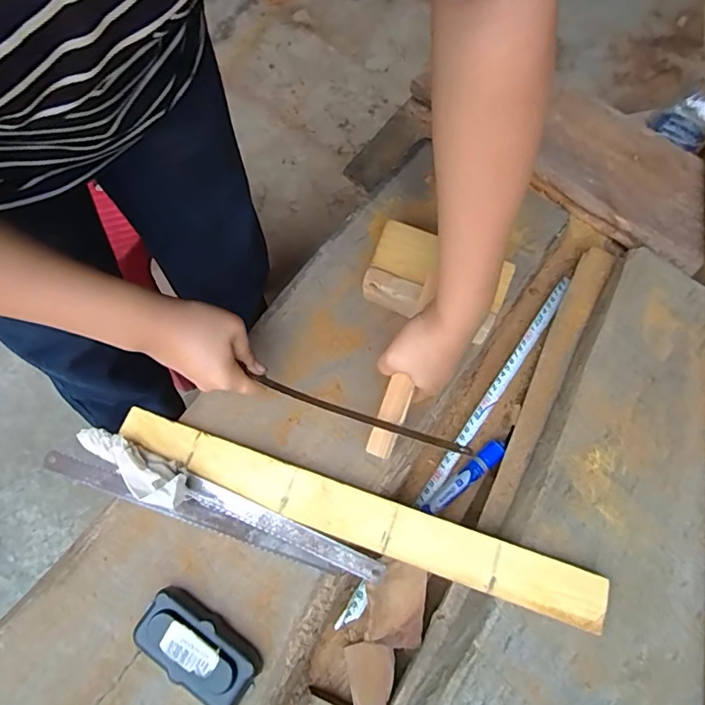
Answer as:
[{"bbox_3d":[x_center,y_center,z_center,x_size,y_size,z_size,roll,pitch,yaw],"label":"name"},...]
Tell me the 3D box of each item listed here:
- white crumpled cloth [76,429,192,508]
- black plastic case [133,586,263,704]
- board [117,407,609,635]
[{"bbox_3d":[-0.203,0.102,0.452,0.120,0.036,0.038,30,69,9],"label":"white crumpled cloth"},{"bbox_3d":[-0.129,0.246,0.405,0.105,0.030,0.053,29,69,9],"label":"black plastic case"},{"bbox_3d":[-0.002,0.149,0.452,0.456,0.022,0.045,19,68,5],"label":"board"}]

